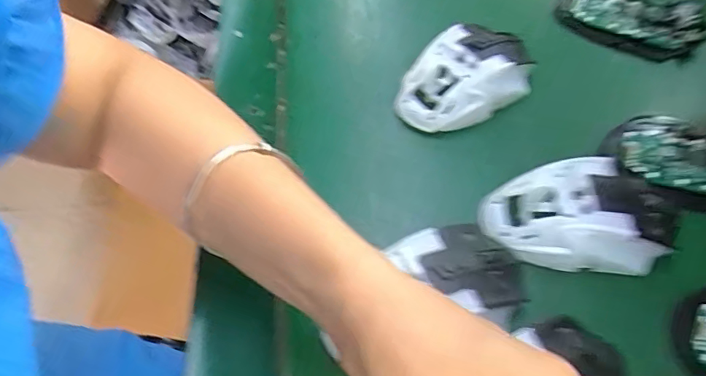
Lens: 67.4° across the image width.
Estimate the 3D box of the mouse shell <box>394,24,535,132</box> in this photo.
[{"bbox_3d":[0.087,-0.084,0.393,0.114,0.036,0.064,-32,62,-18],"label":"mouse shell"}]

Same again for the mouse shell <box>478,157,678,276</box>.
[{"bbox_3d":[0.138,0.016,0.322,0.109,0.030,0.059,4,57,3],"label":"mouse shell"}]

